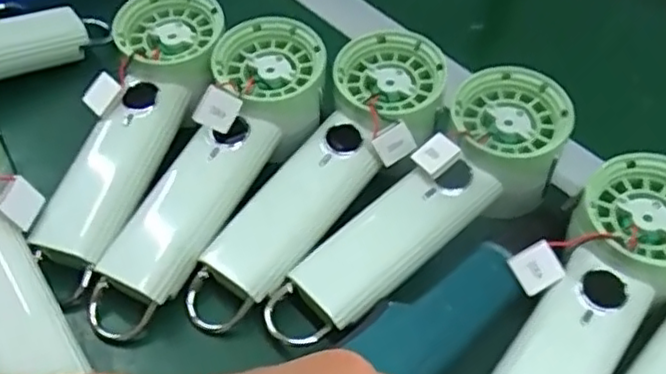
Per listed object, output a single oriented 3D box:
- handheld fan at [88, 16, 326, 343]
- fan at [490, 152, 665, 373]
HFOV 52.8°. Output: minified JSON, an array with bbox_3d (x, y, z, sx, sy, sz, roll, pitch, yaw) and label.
[{"bbox_3d":[-0.062,-0.013,0.353,0.059,0.043,0.193,22,66,16],"label":"handheld fan"},{"bbox_3d":[0.118,0.055,0.310,0.066,0.031,0.169,31,69,23],"label":"fan"}]

